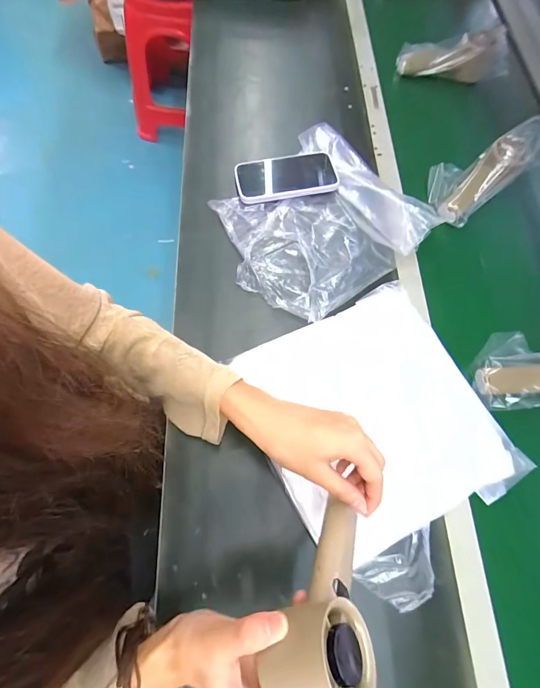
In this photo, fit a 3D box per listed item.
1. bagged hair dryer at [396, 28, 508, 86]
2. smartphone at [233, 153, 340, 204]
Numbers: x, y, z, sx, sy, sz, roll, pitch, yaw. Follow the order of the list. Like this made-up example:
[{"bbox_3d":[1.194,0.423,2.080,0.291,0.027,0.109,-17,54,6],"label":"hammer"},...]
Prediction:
[{"bbox_3d":[0.316,-0.501,0.618,0.177,0.064,0.041,7,69,3],"label":"bagged hair dryer"},{"bbox_3d":[0.024,-0.251,0.539,0.149,0.011,0.074,-10,71,-9],"label":"smartphone"}]

